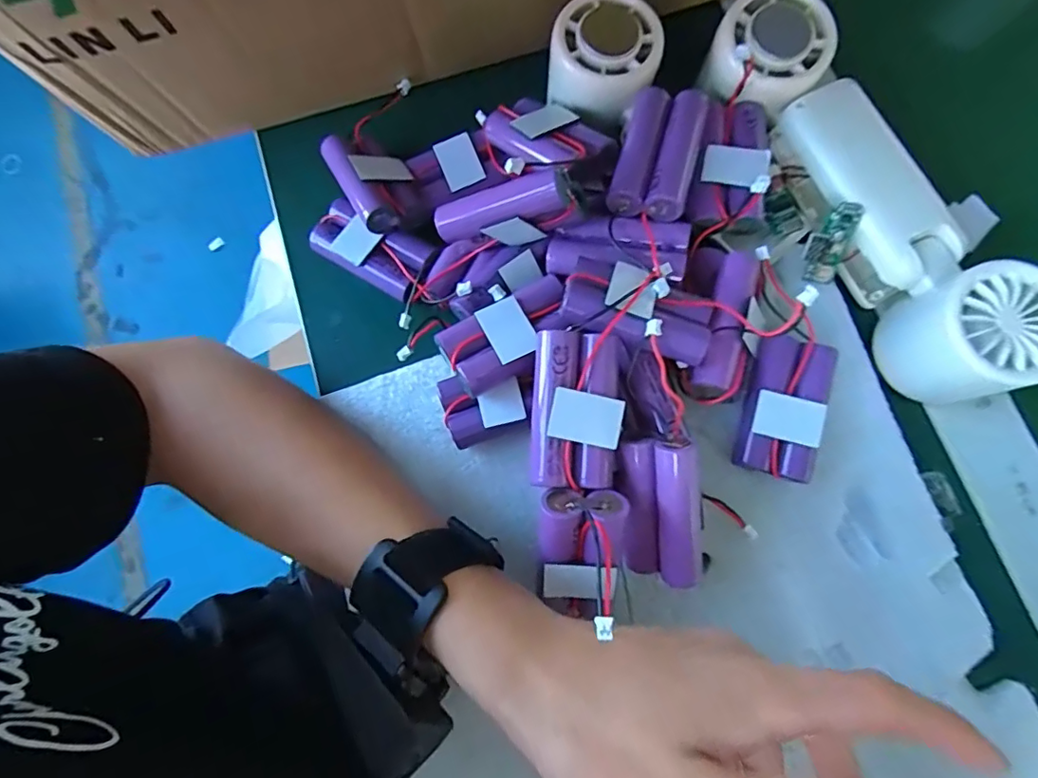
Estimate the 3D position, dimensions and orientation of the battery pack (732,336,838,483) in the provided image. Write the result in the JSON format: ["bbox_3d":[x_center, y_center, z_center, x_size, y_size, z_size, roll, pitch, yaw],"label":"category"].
[{"bbox_3d":[0.125,0.009,0.261,0.034,0.019,0.064,15,79,6],"label":"battery pack"}]

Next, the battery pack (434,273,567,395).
[{"bbox_3d":[-0.003,-0.025,0.258,0.064,0.025,0.036,-31,77,-4],"label":"battery pack"}]

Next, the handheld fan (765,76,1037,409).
[{"bbox_3d":[0.186,-0.073,0.262,0.056,0.046,0.167,-22,76,-2],"label":"handheld fan"}]

